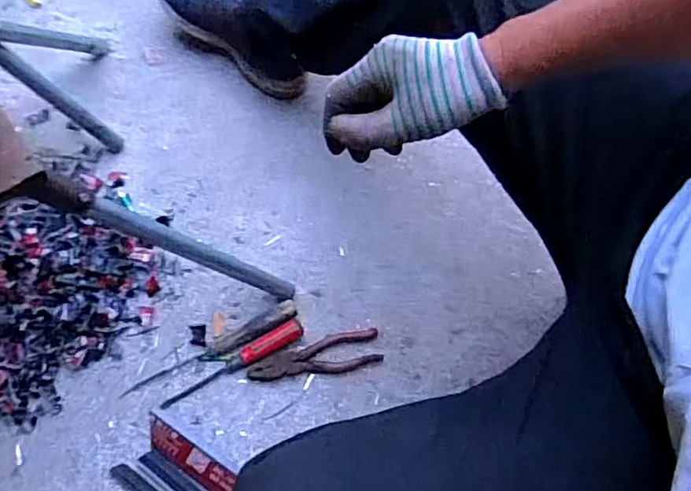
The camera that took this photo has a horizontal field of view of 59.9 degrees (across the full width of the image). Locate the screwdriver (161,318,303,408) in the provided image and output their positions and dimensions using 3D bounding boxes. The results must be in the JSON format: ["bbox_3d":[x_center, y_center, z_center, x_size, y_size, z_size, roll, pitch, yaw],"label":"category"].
[{"bbox_3d":[-0.147,0.154,0.779,0.198,0.028,0.026,-28,72,-14],"label":"screwdriver"}]

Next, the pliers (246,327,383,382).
[{"bbox_3d":[-0.041,0.149,0.798,0.175,0.011,0.050,-10,69,-7],"label":"pliers"}]

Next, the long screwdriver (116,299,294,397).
[{"bbox_3d":[-0.172,0.138,0.783,0.237,0.026,0.030,-28,72,-14],"label":"long screwdriver"}]

